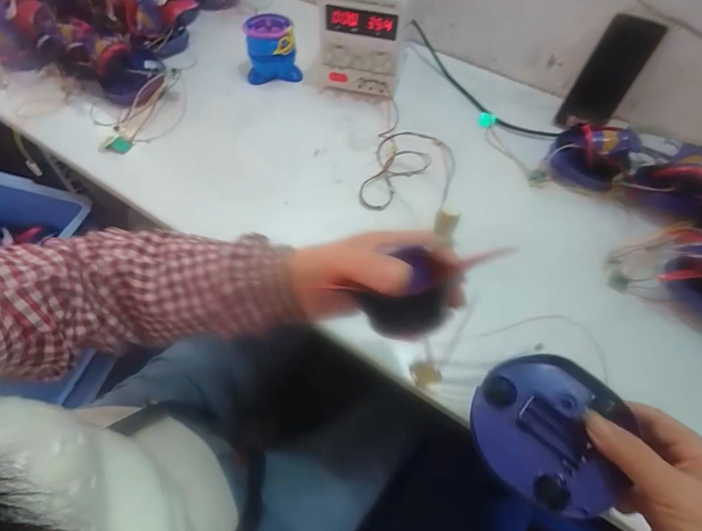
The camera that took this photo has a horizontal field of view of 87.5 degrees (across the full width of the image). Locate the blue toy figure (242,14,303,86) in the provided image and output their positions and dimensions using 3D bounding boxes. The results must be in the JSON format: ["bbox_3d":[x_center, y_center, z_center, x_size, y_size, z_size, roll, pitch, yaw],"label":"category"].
[{"bbox_3d":[-0.139,-0.375,0.642,0.092,0.085,0.067,-8,55,-6],"label":"blue toy figure"}]

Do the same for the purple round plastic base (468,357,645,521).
[{"bbox_3d":[0.147,0.122,0.276,0.101,0.027,0.101,0,54,0],"label":"purple round plastic base"}]

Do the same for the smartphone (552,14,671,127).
[{"bbox_3d":[0.407,-0.299,0.587,0.077,0.161,0.010,38,49,24],"label":"smartphone"}]

